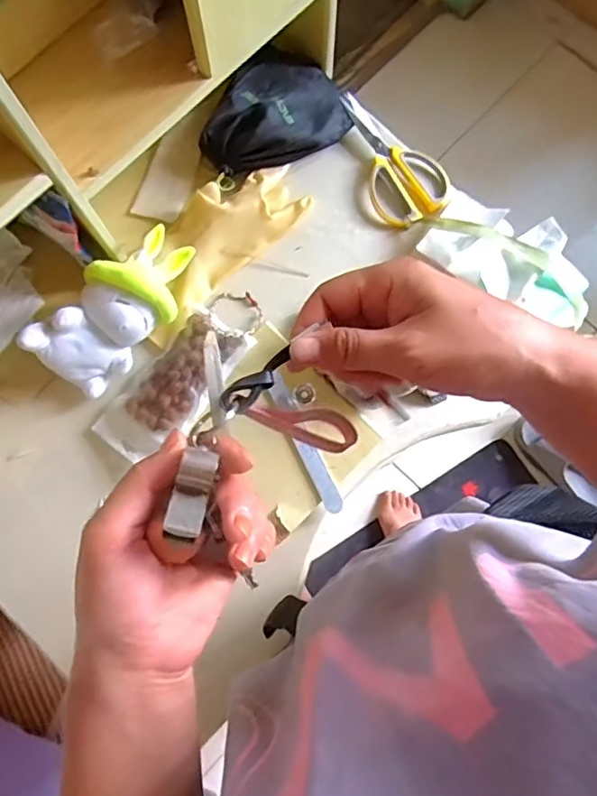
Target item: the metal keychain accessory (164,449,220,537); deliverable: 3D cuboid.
[{"bbox_3d":[-0.047,0.042,0.253,0.015,0.013,0.040,12,74,3],"label":"metal keychain accessory"}]

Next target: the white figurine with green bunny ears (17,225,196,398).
[{"bbox_3d":[-0.195,-0.102,0.632,0.094,0.077,0.204,40,81,8],"label":"white figurine with green bunny ears"}]

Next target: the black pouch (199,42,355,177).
[{"bbox_3d":[-0.036,-0.362,0.717,0.190,0.048,0.131,-27,79,-6],"label":"black pouch"}]

